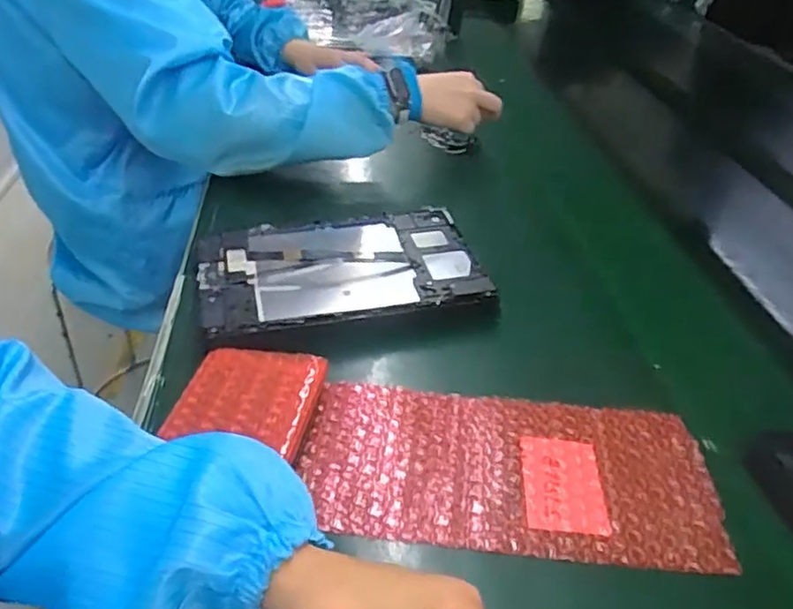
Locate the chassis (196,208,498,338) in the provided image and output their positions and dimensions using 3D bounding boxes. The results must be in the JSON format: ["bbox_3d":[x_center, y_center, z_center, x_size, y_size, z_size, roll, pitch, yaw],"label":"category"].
[{"bbox_3d":[-0.049,-0.034,0.559,0.237,0.016,0.148,-6,39,-15],"label":"chassis"}]

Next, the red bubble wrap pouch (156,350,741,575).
[{"bbox_3d":[0.027,0.097,0.417,0.346,0.021,0.119,8,38,3],"label":"red bubble wrap pouch"}]

